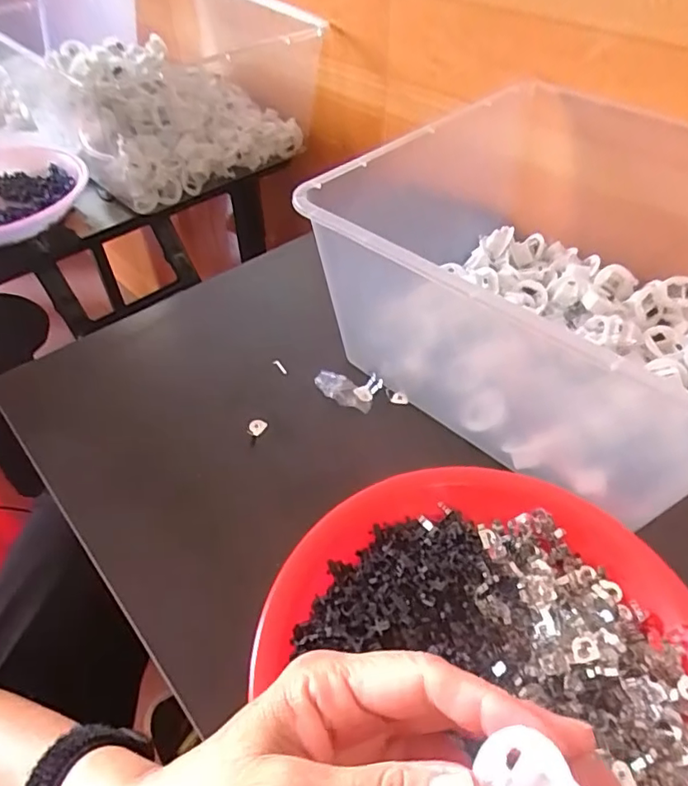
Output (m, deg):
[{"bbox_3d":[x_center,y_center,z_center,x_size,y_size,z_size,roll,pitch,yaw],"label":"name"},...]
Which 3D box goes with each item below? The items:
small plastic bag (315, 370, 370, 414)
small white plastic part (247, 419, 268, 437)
[{"bbox_3d":[-0.004,-0.002,0.419,0.051,0.013,0.020,30,55,25],"label":"small plastic bag"},{"bbox_3d":[-0.064,0.026,0.406,0.011,0.004,0.014,20,52,18],"label":"small white plastic part"}]

